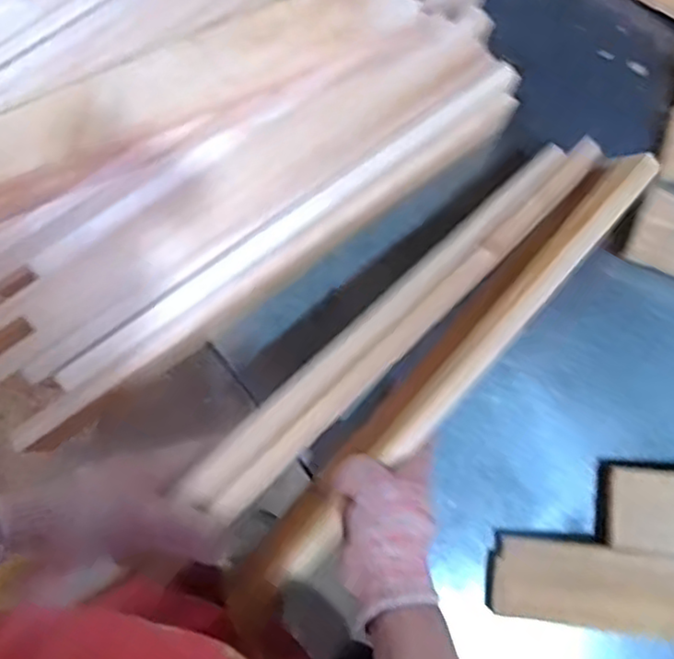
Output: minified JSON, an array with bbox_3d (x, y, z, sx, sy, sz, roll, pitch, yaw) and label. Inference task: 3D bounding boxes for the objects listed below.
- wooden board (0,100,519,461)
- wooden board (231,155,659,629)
[{"bbox_3d":[-0.049,-0.052,0.612,0.510,0.075,0.022,-36,81,-7],"label":"wooden board"},{"bbox_3d":[0.090,0.034,0.573,0.498,0.069,0.019,-48,125,-10],"label":"wooden board"}]

